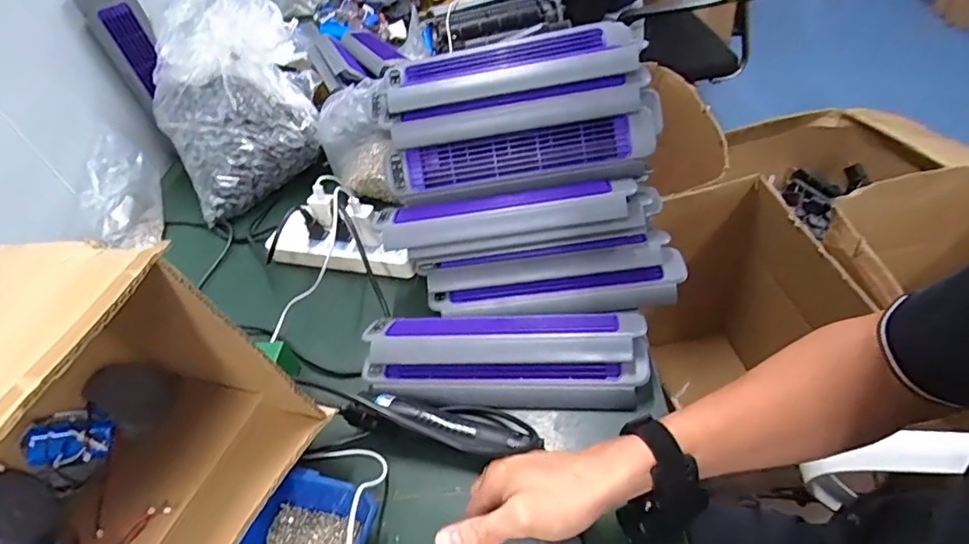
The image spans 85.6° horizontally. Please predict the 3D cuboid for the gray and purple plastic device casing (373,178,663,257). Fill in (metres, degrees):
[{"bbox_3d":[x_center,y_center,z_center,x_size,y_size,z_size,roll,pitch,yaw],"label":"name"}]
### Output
[{"bbox_3d":[0.041,-0.061,0.598,0.313,0.053,0.052,-7,46,6],"label":"gray and purple plastic device casing"}]

